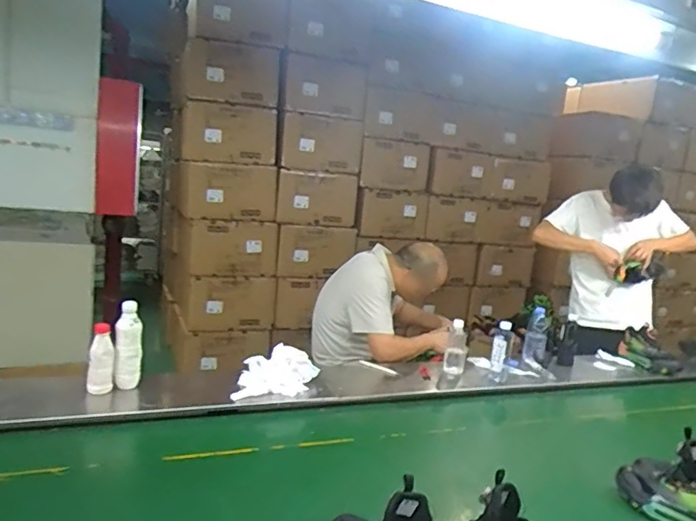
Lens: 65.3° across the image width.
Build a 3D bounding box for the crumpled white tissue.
[{"bbox_3d":[-0.184,0.299,1.407,0.203,0.096,0.174,5,8,1],"label":"crumpled white tissue"}]

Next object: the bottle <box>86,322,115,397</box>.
[{"bbox_3d":[-0.579,0.230,1.269,0.058,0.155,0.067,1,9,-24],"label":"bottle"}]

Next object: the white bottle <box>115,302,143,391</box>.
[{"bbox_3d":[-0.526,0.204,1.307,0.057,0.198,0.066,2,9,-19],"label":"white bottle"}]

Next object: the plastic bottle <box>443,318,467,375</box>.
[{"bbox_3d":[0.334,0.271,1.689,0.066,0.167,0.061,7,8,16],"label":"plastic bottle"}]

